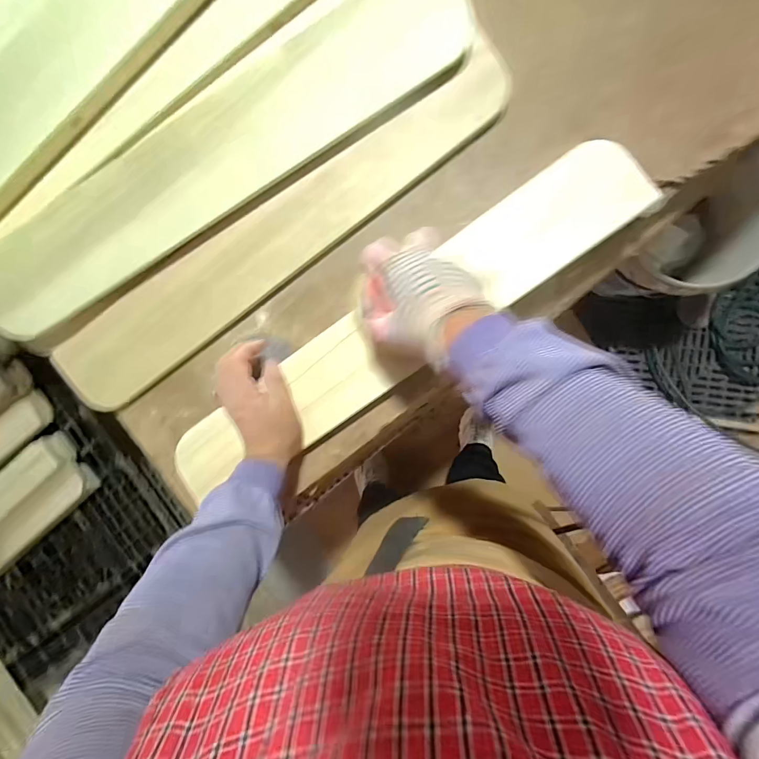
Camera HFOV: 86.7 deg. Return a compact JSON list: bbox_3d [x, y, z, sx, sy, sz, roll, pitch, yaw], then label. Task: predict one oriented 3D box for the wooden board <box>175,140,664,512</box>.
[{"bbox_3d":[0.016,-0.054,0.451,0.602,0.018,0.099,-34,89,7],"label":"wooden board"}]

